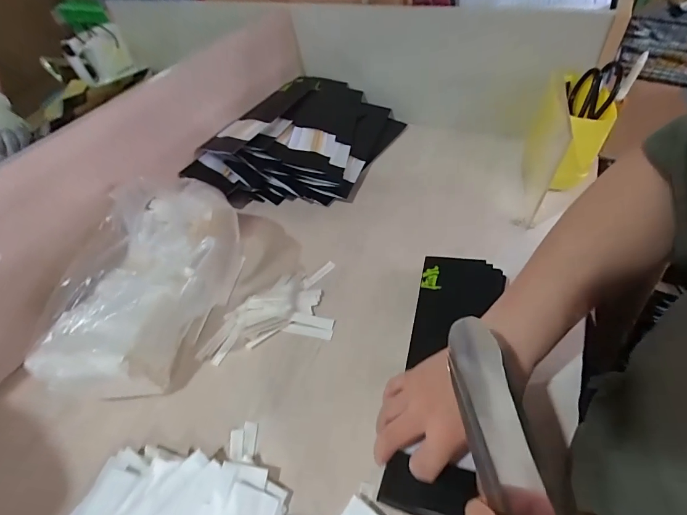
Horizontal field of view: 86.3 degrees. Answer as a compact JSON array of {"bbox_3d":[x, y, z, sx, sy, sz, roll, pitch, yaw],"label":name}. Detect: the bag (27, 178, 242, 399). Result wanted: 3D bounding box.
[{"bbox_3d":[-0.253,0.024,0.464,0.153,0.119,0.298,6,50,14],"label":"bag"}]

